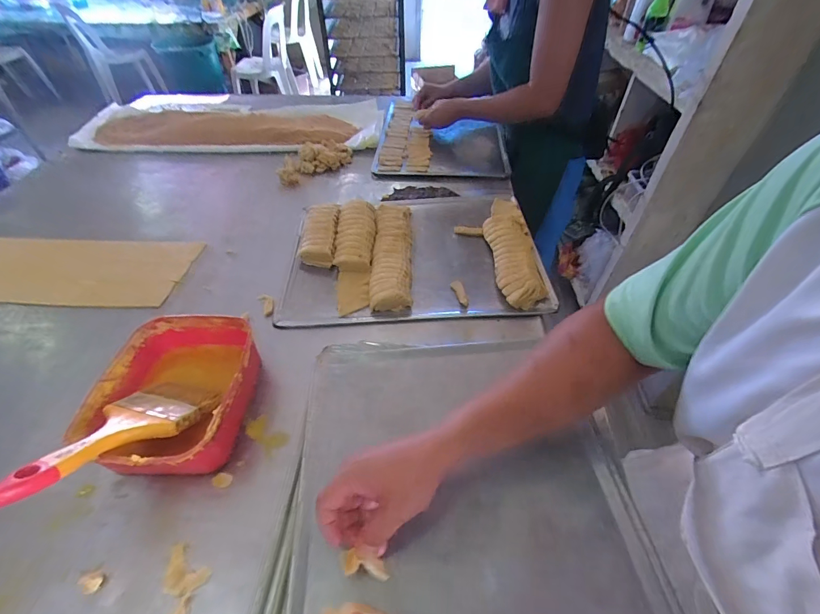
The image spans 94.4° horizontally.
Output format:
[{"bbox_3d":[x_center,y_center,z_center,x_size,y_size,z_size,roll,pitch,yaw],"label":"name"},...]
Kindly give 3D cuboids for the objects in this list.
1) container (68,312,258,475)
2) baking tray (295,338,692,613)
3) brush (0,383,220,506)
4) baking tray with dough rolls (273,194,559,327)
[{"bbox_3d":[-0.291,0.109,0.479,0.179,0.069,0.203,-8,47,-4],"label":"container"},{"bbox_3d":[0.058,0.218,0.368,0.330,0.022,0.461,-7,47,-3],"label":"baking tray"},{"bbox_3d":[-0.312,0.133,0.407,0.097,0.015,0.204,12,18,14],"label":"brush"},{"bbox_3d":[-0.003,-0.109,0.678,0.426,0.032,0.319,-4,47,0],"label":"baking tray with dough rolls"}]

